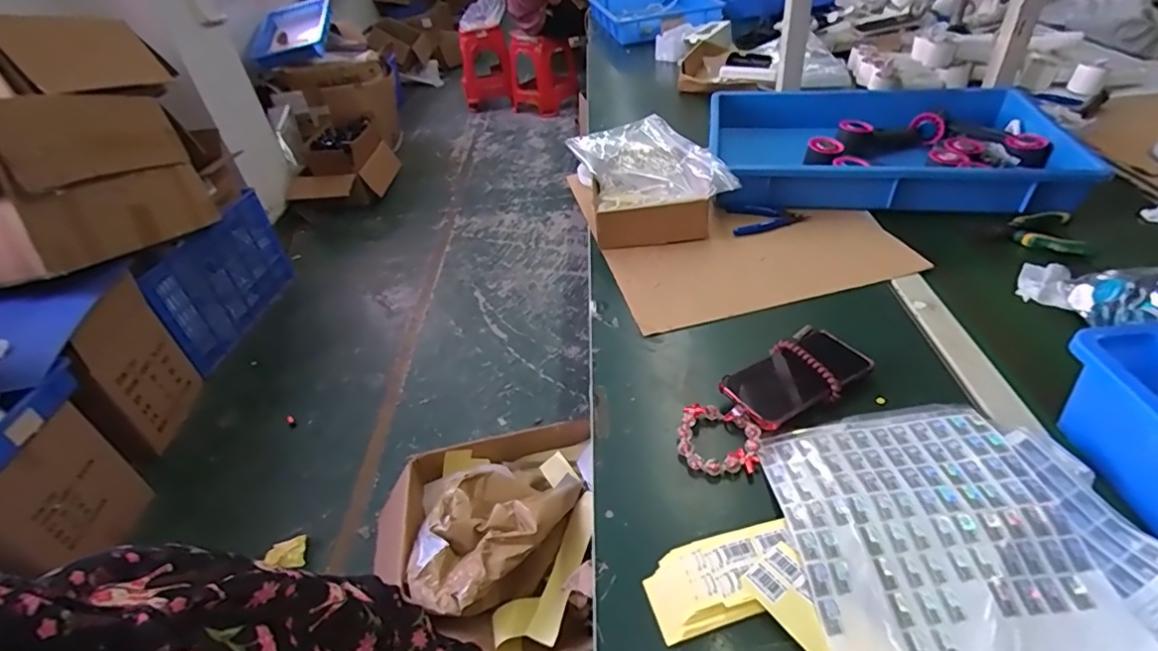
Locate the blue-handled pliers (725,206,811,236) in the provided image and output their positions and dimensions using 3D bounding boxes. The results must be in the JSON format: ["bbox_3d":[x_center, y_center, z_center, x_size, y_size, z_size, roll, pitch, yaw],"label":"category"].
[{"bbox_3d":[0.302,-0.172,0.896,0.119,0.011,0.077,-5,39,6],"label":"blue-handled pliers"}]

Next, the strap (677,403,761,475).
[{"bbox_3d":[0.145,0.111,0.586,0.079,0.021,0.093,-1,39,11],"label":"strap"}]

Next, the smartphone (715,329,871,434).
[{"bbox_3d":[0.241,0.053,0.616,0.162,0.016,0.076,-22,43,-21],"label":"smartphone"}]

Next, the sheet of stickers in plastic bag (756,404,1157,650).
[{"bbox_3d":[0.291,0.183,0.458,0.217,0.019,0.287,-8,39,2],"label":"sheet of stickers in plastic bag"}]

